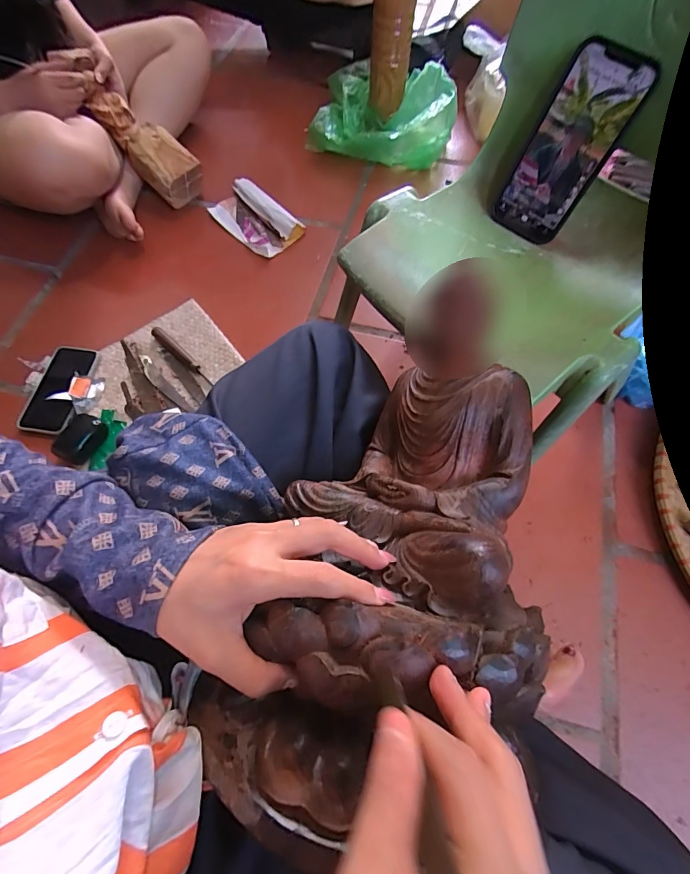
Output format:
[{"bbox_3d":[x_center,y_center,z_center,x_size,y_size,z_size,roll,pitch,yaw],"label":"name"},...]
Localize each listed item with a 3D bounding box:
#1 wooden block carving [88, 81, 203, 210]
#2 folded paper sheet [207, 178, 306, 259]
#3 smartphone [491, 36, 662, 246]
[{"bbox_3d":[-0.397,-0.576,0.818,0.212,0.088,0.086,41,69,-11],"label":"wooden block carving"},{"bbox_3d":[-0.185,-0.449,0.828,0.105,0.033,0.201,-42,72,-16],"label":"folded paper sheet"},{"bbox_3d":[0.224,-0.290,0.415,0.078,0.161,0.014,33,47,9],"label":"smartphone"}]

